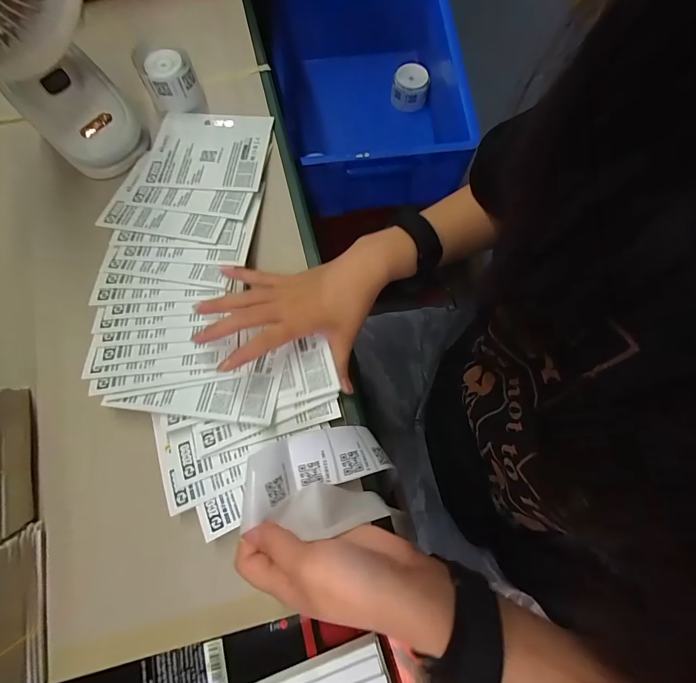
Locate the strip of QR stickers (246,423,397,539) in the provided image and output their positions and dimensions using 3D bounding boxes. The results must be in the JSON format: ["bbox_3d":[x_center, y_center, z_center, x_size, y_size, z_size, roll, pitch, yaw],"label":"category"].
[{"bbox_3d":[-0.019,0.098,0.267,0.109,0.021,0.072,3,60,-25],"label":"strip of QR stickers"}]

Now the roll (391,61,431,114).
[{"bbox_3d":[0.120,-0.497,0.718,0.069,0.056,0.063,-2,75,0],"label":"roll"}]

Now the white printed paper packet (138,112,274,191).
[{"bbox_3d":[-0.147,-0.202,0.387,0.123,0.004,0.106,4,67,3],"label":"white printed paper packet"}]

